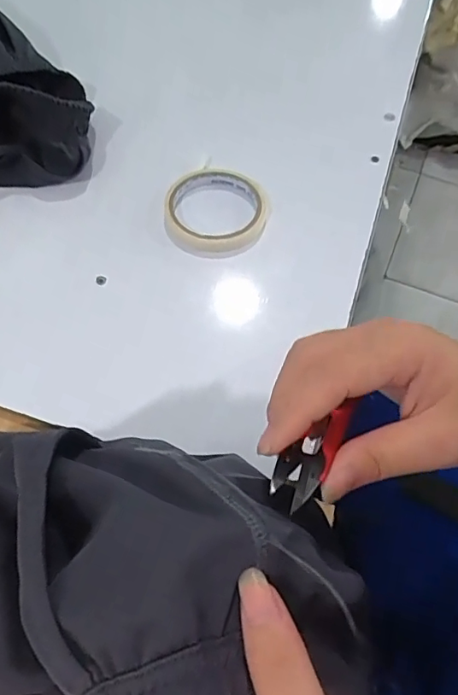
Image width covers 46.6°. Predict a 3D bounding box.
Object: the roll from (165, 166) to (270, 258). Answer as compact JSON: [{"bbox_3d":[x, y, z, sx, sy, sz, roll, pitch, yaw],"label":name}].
[{"bbox_3d":[-0.011,-0.127,0.493,0.094,0.022,0.089,1,62,-2],"label":"roll"}]

